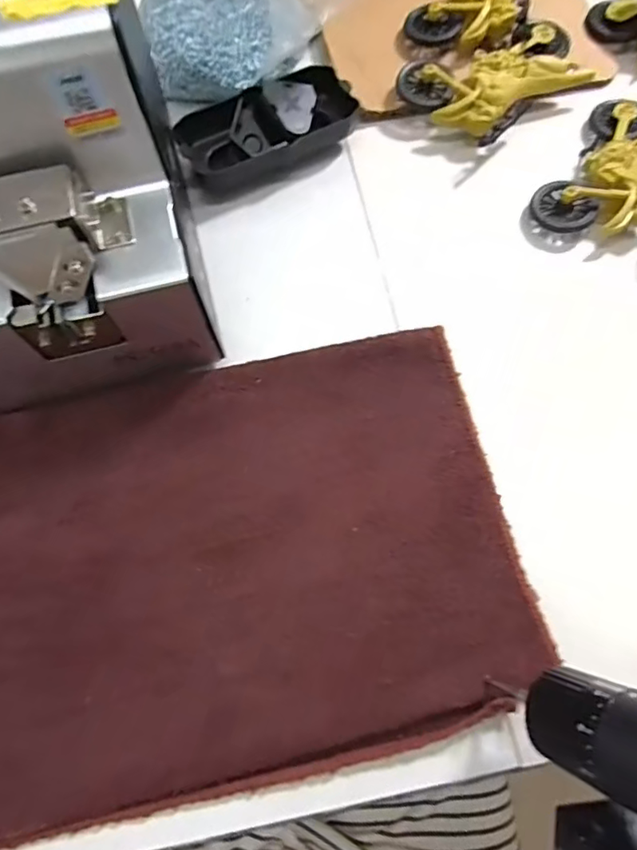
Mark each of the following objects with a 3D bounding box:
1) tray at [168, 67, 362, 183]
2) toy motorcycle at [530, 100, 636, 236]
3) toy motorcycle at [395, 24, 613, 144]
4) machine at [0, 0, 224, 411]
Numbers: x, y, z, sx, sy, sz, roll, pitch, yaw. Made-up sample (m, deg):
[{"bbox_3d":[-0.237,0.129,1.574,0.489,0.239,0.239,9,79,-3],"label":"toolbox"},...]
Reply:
[{"bbox_3d":[-0.030,-0.184,0.327,0.107,0.024,0.051,-27,73,-8],"label":"tray"},{"bbox_3d":[0.178,-0.157,0.319,0.079,0.025,0.100,14,72,6],"label":"toy motorcycle"},{"bbox_3d":[0.119,-0.228,0.346,0.117,0.029,0.079,-36,74,-11],"label":"toy motorcycle"},{"bbox_3d":[-0.128,-0.110,0.240,0.129,0.141,0.173,-15,71,-4],"label":"machine"}]

